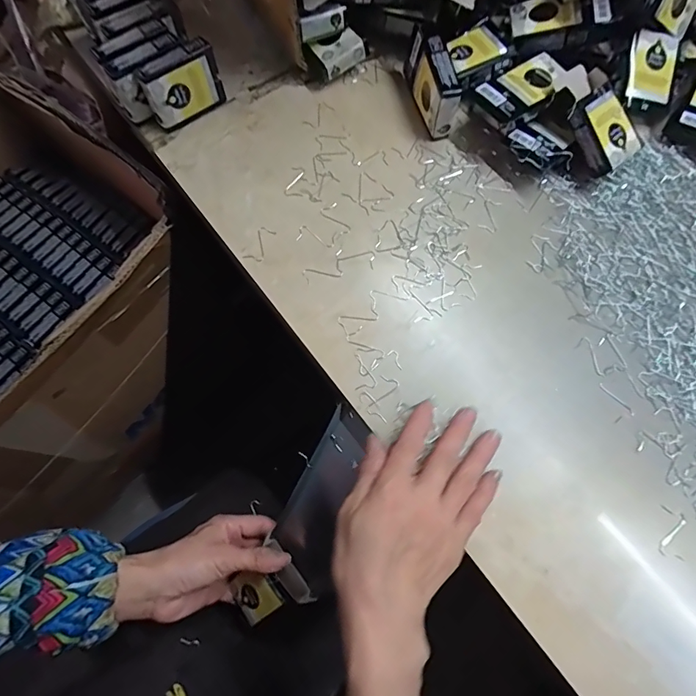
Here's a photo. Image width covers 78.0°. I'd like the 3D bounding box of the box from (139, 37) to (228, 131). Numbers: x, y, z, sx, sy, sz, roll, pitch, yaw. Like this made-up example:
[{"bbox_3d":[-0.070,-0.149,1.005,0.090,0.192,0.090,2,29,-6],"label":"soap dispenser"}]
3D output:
[{"bbox_3d":[-0.159,-0.253,0.419,0.023,0.060,0.074,44,75,12],"label":"box"}]

